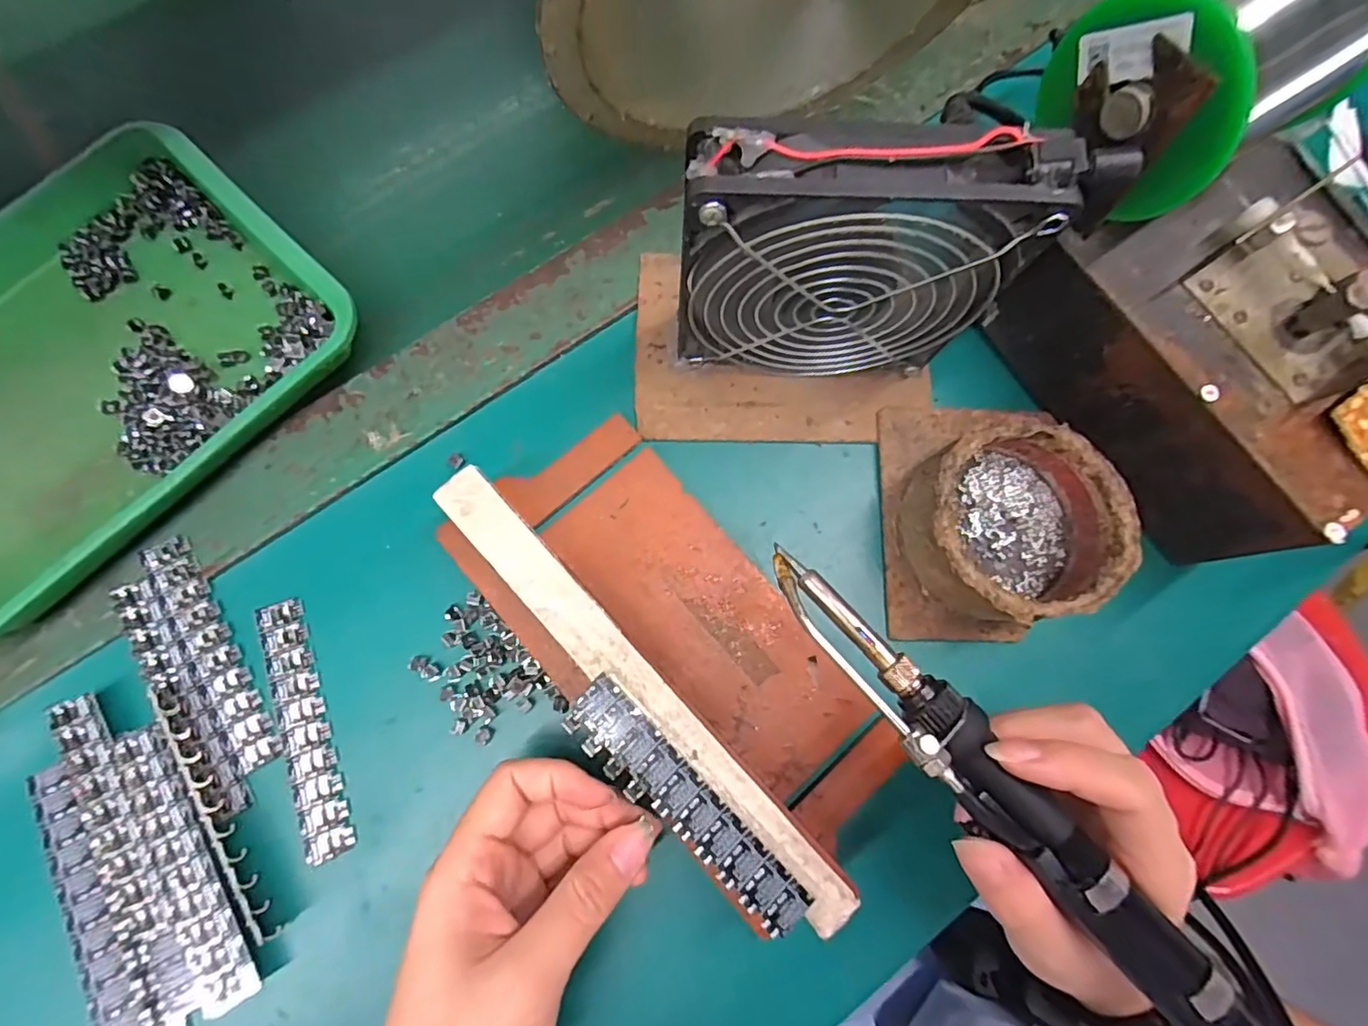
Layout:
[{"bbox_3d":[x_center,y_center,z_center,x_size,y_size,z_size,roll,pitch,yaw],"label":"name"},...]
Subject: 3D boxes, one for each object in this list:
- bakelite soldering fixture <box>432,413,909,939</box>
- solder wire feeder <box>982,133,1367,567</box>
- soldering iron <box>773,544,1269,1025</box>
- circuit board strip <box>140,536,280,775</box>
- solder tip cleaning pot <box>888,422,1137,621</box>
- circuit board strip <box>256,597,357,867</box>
[{"bbox_3d":[-0.002,0.054,0.242,0.098,0.041,0.214,-40,82,-9],"label":"bakelite soldering fixture"},{"bbox_3d":[0.233,-0.074,0.250,0.114,0.084,0.149,-33,81,-8],"label":"solder wire feeder"},{"bbox_3d":[0.102,0.090,0.186,0.025,0.018,0.204,-42,79,-9],"label":"soldering iron"},{"bbox_3d":[-0.206,0.060,0.253,0.020,0.005,0.107,-30,81,-7],"label":"circuit board strip"},{"bbox_3d":[0.141,0.005,0.256,0.084,0.044,0.078,0,78,-1],"label":"solder tip cleaning pot"},{"bbox_3d":[-0.163,0.091,0.250,0.020,0.004,0.108,-20,79,-5],"label":"circuit board strip"}]

